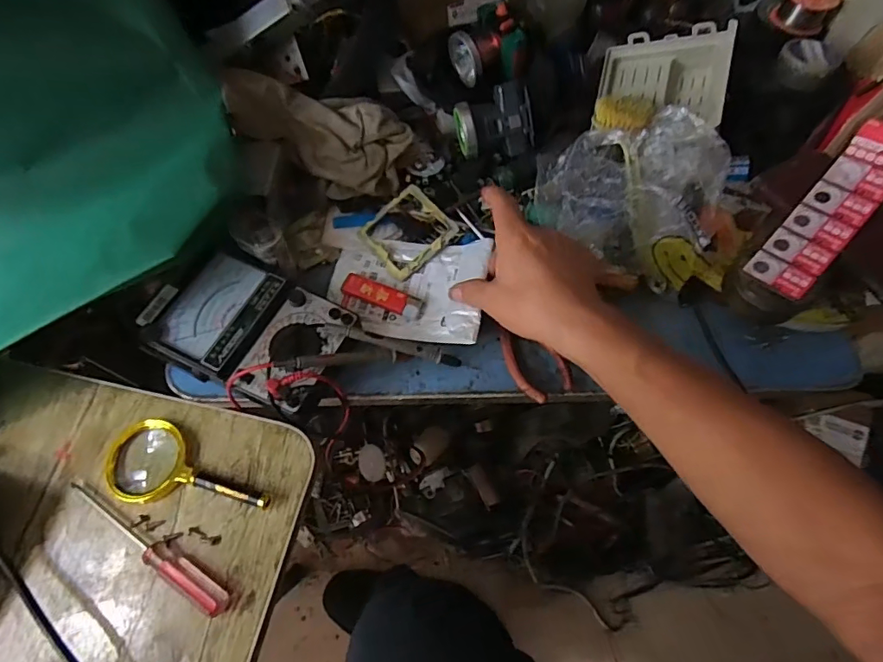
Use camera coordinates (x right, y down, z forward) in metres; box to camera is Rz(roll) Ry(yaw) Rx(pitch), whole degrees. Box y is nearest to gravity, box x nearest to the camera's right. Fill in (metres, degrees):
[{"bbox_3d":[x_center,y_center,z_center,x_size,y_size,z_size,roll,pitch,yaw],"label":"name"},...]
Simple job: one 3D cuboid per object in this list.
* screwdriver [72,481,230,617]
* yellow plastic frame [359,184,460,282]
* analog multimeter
[{"bbox_3d":[-0.237,0.168,0.394,0.169,0.025,0.017,27,67,13],"label":"screwdriver"},{"bbox_3d":[-0.038,-0.104,0.523,0.084,0.013,0.085,-44,70,-2],"label":"yellow plastic frame"},{"bbox_3d":[-0.172,0.000,0.459,0.167,0.049,0.112,22,66,11],"label":"analog multimeter"}]

